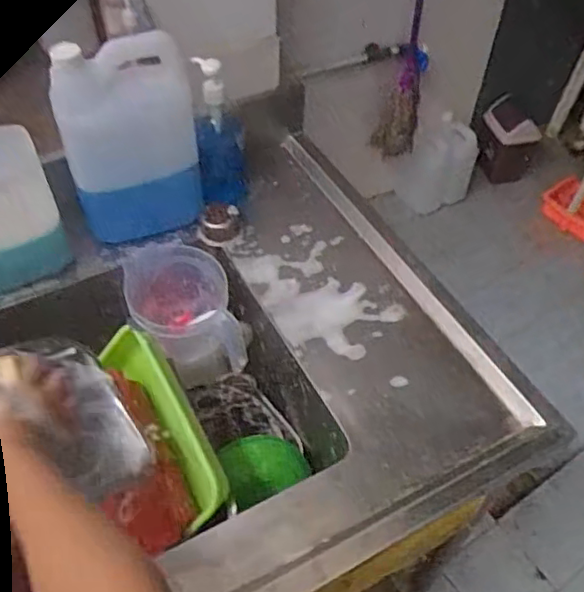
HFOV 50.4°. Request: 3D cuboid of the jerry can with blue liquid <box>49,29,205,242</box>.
[{"bbox_3d":[-0.242,-0.231,0.919,0.178,0.314,0.100,-19,54,-17],"label":"jerry can with blue liquid"}]

